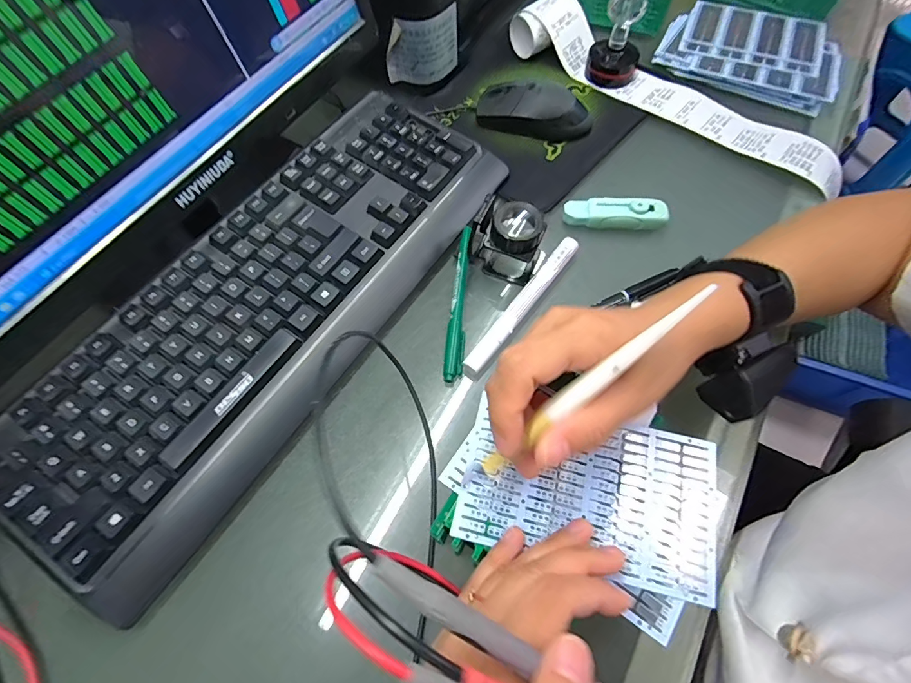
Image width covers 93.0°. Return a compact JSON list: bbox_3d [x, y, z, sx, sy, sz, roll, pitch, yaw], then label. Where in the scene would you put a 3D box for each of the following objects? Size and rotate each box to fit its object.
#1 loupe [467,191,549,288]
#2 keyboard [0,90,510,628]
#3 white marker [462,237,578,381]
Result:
[{"bbox_3d":[0.040,-0.082,0.347,0.058,0.056,0.041,23,66,13],"label":"loupe"},{"bbox_3d":[-0.130,-0.036,0.338,0.171,0.036,0.434,31,68,14],"label":"keyboard"},{"bbox_3d":[0.052,-0.028,0.344,0.015,0.017,0.146,33,69,17],"label":"white marker"}]

